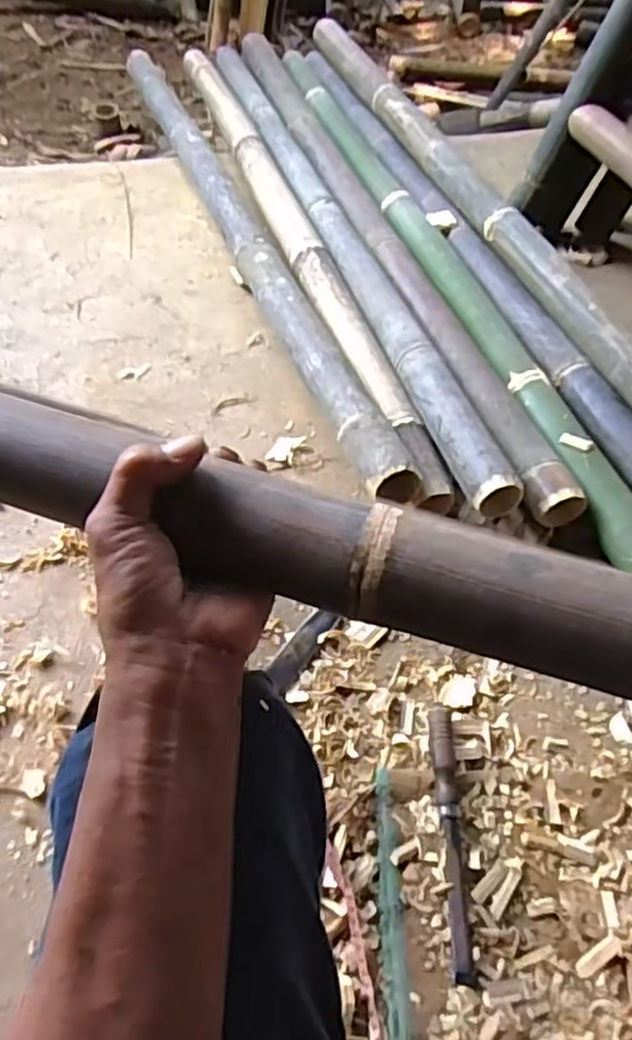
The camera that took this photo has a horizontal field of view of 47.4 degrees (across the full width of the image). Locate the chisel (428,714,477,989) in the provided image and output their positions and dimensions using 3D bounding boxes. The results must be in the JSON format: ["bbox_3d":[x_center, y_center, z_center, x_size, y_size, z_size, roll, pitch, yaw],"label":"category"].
[{"bbox_3d":[0.132,0.306,0.707,0.027,0.026,0.249,3,51,-2],"label":"chisel"}]

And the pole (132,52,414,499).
[{"bbox_3d":[-0.166,-0.562,1.292,0.071,0.080,1.450,-15,54,-16],"label":"pole"}]

